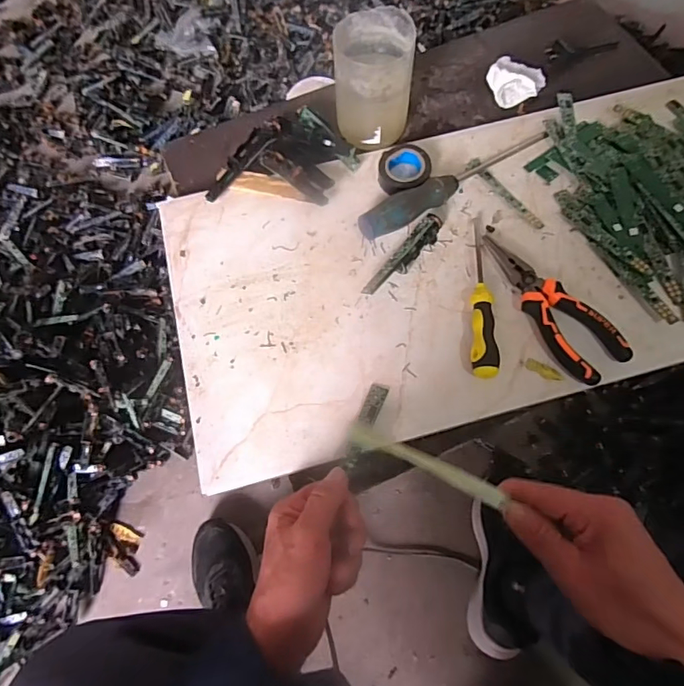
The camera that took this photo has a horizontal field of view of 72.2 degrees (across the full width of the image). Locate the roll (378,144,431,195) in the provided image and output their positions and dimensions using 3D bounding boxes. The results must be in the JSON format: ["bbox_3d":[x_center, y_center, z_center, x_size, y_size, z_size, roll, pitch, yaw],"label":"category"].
[{"bbox_3d":[0.063,-0.174,0.471,0.050,0.017,0.050,-1,67,2],"label":"roll"}]

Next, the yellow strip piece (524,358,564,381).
[{"bbox_3d":[0.174,0.024,0.405,0.032,0.004,0.010,32,72,14],"label":"yellow strip piece"}]

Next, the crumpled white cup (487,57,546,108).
[{"bbox_3d":[0.195,-0.297,0.526,0.059,0.021,0.066,33,72,14],"label":"crumpled white cup"}]

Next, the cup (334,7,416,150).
[{"bbox_3d":[0.031,-0.254,0.462,0.074,0.095,0.082,0,67,2],"label":"cup"}]

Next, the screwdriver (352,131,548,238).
[{"bbox_3d":[0.116,-0.160,0.459,0.227,0.034,0.023,-31,70,-10],"label":"screwdriver"}]

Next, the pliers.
[{"bbox_3d":[0.179,-0.032,0.416,0.054,0.013,0.153,-38,71,-13],"label":"pliers"}]

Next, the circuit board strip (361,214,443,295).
[{"bbox_3d":[0.057,-0.078,0.433,0.018,0.020,0.107,37,74,16],"label":"circuit board strip"}]

